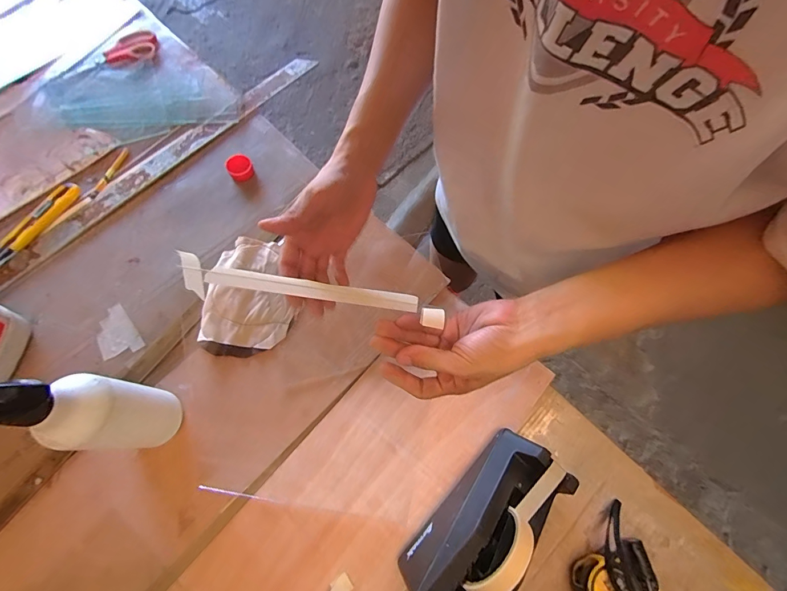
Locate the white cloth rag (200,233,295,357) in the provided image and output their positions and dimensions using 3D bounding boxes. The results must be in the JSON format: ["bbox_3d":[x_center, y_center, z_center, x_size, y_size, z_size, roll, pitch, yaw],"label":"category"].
[{"bbox_3d":[-0.202,0.000,0.532,0.120,0.022,0.173,4,69,-1],"label":"white cloth rag"}]

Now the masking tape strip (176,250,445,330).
[{"bbox_3d":[-0.077,-0.003,0.334,0.240,0.024,0.028,9,69,5],"label":"masking tape strip"}]

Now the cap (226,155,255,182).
[{"bbox_3d":[-0.251,-0.210,0.609,0.040,0.014,0.044,1,69,-2],"label":"cap"}]

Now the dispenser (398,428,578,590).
[{"bbox_3d":[0.102,0.247,0.396,0.085,0.116,0.194,41,73,12],"label":"dispenser"}]

